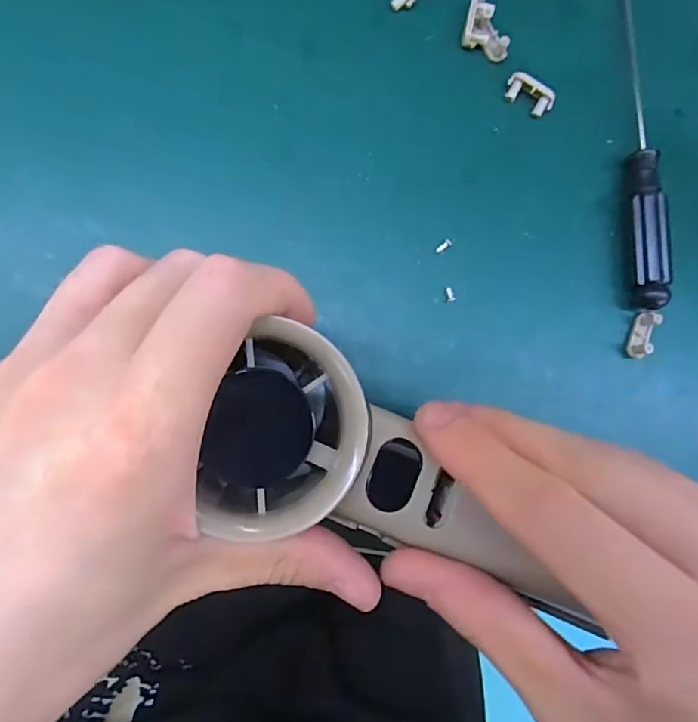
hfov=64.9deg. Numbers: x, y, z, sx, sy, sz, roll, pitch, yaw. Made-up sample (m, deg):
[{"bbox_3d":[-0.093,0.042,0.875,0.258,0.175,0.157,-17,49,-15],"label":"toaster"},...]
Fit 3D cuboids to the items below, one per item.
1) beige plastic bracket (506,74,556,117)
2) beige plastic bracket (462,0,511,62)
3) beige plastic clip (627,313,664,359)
[{"bbox_3d":[0.070,-0.102,0.210,0.019,0.005,0.010,32,83,-7],"label":"beige plastic bracket"},{"bbox_3d":[0.053,-0.126,0.209,0.018,0.007,0.019,12,85,-9],"label":"beige plastic bracket"},{"bbox_3d":[0.115,-0.010,0.212,0.006,0.008,0.018,20,84,-8],"label":"beige plastic clip"}]

